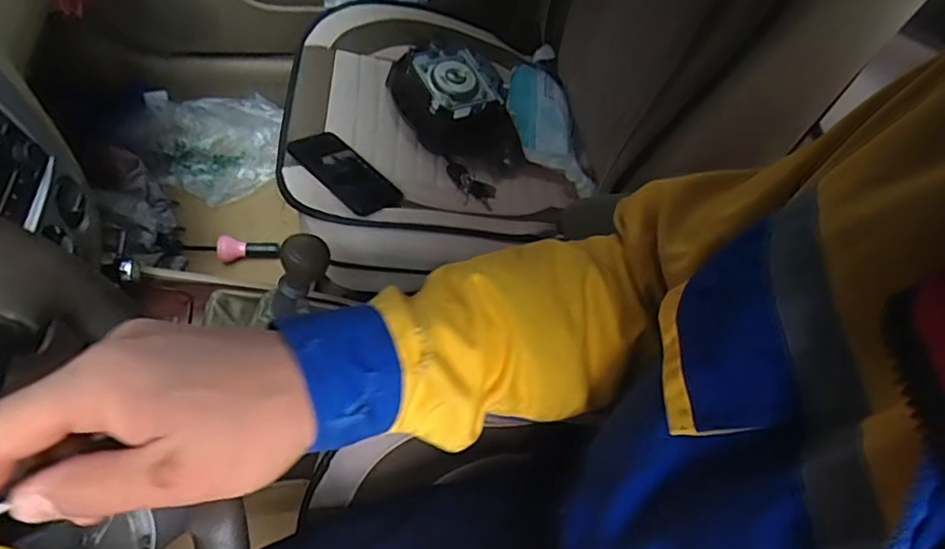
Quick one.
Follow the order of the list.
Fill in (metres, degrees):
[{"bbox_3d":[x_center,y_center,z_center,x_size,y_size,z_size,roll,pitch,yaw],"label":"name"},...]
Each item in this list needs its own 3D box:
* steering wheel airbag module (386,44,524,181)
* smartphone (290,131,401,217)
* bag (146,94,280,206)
[{"bbox_3d":[-0.024,-0.260,0.885,0.184,0.095,0.205,-10,56,-12],"label":"steering wheel airbag module"},{"bbox_3d":[-0.169,-0.137,0.774,0.163,0.010,0.077,40,53,16],"label":"smartphone"},{"bbox_3d":[-0.515,-0.246,1.118,0.263,0.089,0.215,5,54,-2],"label":"bag"}]

